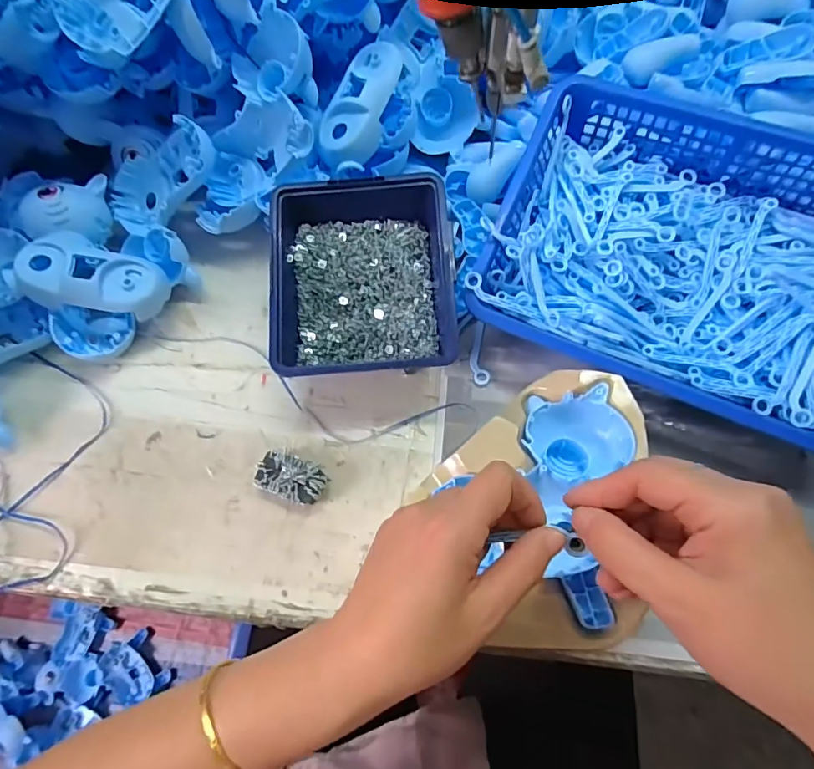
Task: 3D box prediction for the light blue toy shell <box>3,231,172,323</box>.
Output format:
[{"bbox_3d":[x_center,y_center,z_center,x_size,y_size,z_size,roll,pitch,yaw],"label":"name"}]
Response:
[{"bbox_3d":[-0.270,-0.095,0.408,0.117,0.037,0.069,11,67,-11],"label":"light blue toy shell"}]

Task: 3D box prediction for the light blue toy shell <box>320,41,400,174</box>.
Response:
[{"bbox_3d":[-0.042,-0.249,0.422,0.052,0.022,0.111,26,98,13],"label":"light blue toy shell"}]

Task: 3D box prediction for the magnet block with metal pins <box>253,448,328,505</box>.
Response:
[{"bbox_3d":[-0.090,0.073,0.369,0.054,0.021,0.032,21,70,11],"label":"magnet block with metal pins"}]

